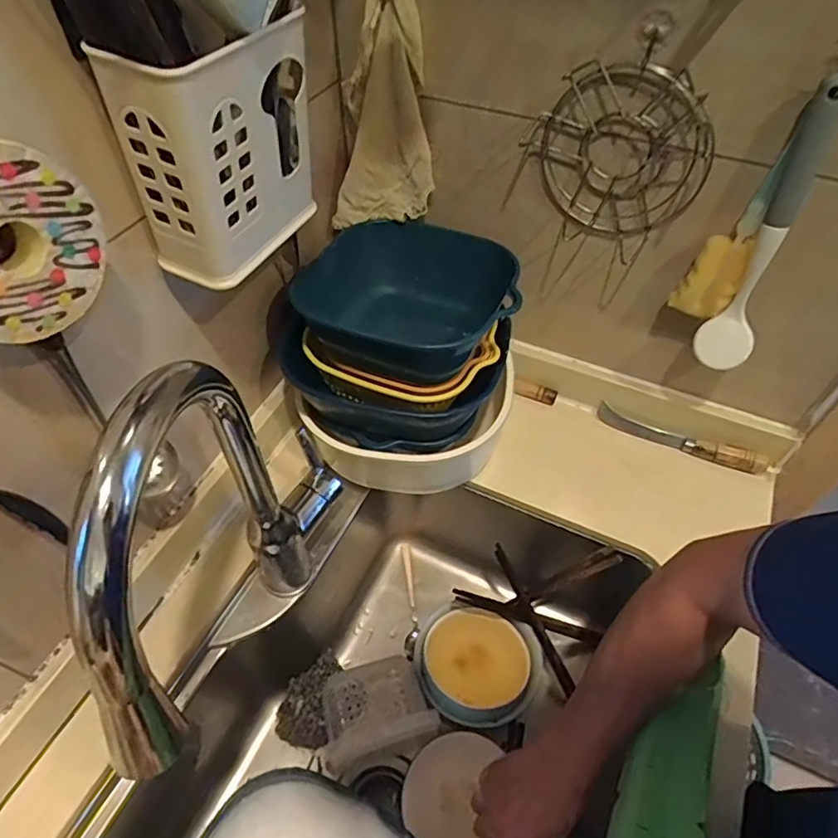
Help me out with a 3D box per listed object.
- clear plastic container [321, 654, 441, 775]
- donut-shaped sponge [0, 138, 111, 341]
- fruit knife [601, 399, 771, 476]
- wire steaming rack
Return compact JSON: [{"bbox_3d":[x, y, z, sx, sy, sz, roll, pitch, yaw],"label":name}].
[{"bbox_3d":[-0.051,0.317,0.616,0.119,0.046,0.094,-16,53,-14],"label":"clear plastic container"},{"bbox_3d":[-0.233,-0.100,0.313,0.033,0.102,0.104,18,53,13],"label":"donut-shaped sponge"},{"bbox_3d":[0.328,0.026,0.712,0.205,0.030,0.018,22,54,16],"label":"fruit knife"},{"bbox_3d":[0.187,-0.249,0.540,0.161,0.159,0.045,26,55,19],"label":"wire steaming rack"}]

